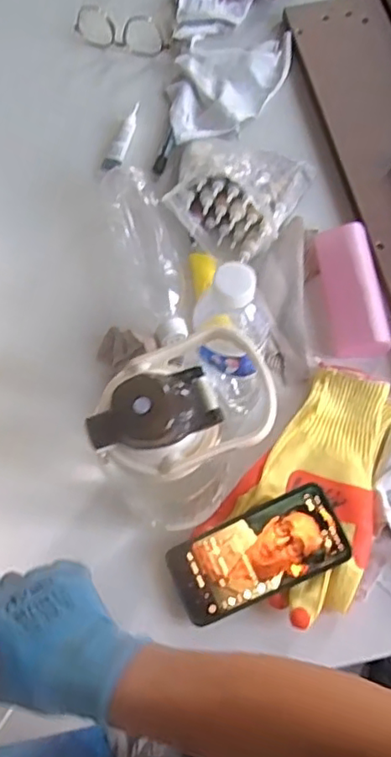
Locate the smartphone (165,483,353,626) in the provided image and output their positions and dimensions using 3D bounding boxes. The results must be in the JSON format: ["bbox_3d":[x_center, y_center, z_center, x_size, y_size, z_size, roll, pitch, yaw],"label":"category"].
[{"bbox_3d":[0.055,0.161,0.560,0.162,0.007,0.073,-28,75,7],"label":"smartphone"}]

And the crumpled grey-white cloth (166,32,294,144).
[{"bbox_3d":[0.035,-0.383,0.804,0.129,0.016,0.202,24,71,10],"label":"crumpled grey-white cloth"}]

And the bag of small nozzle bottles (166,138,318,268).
[{"bbox_3d":[0.059,-0.229,0.693,0.122,0.079,0.167,28,69,11],"label":"bag of small nozzle bottles"}]

